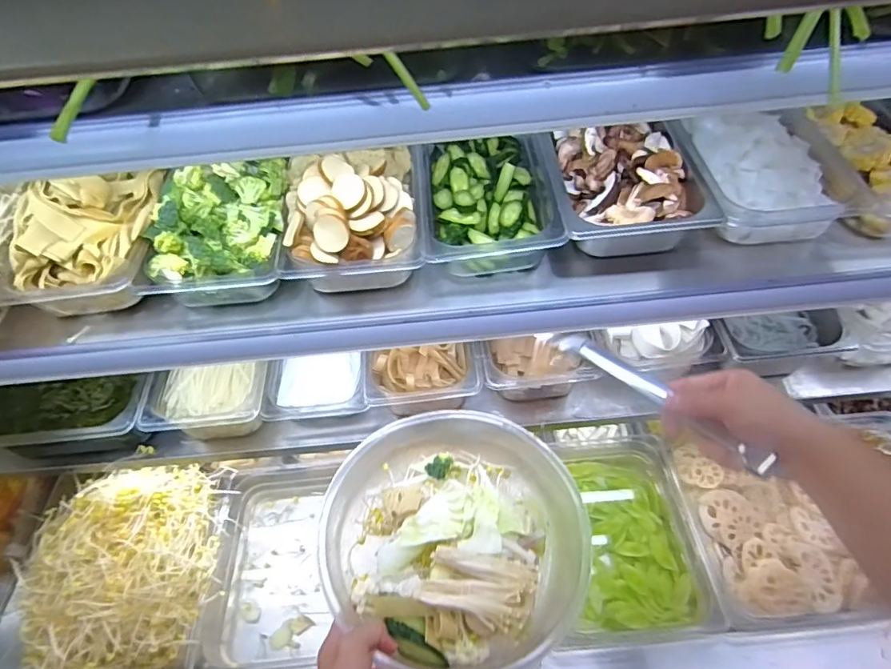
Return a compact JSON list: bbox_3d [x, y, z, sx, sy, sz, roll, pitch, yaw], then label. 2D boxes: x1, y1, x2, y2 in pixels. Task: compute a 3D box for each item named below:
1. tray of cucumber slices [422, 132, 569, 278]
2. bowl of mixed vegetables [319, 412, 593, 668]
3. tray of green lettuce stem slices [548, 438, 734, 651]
[{"bbox_3d":[0.050,-0.186,0.676,0.180,0.062,0.289,-4,51,1],"label":"tray of cucumber slices"},{"bbox_3d":[0.012,0.237,0.614,0.285,0.099,0.299,-2,52,3],"label":"bowl of mixed vegetables"},{"bbox_3d":[0.306,0.331,0.872,0.214,0.071,0.342,-2,52,3],"label":"tray of green lettuce stem slices"}]

